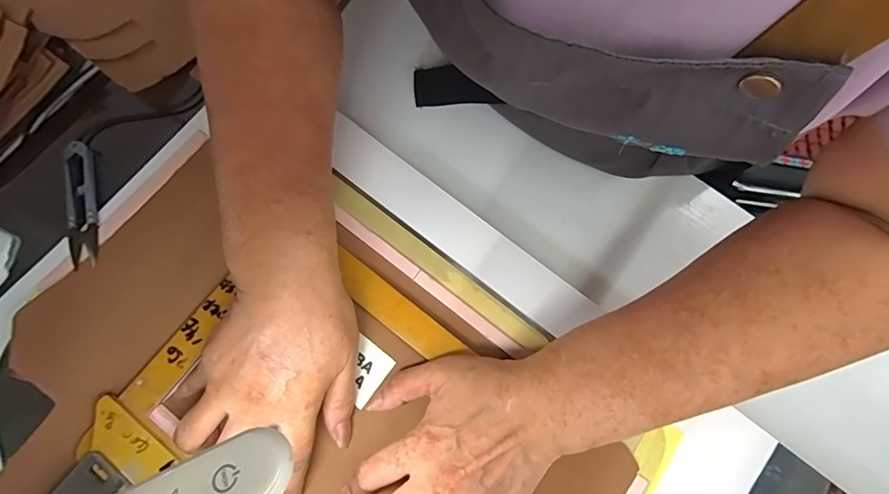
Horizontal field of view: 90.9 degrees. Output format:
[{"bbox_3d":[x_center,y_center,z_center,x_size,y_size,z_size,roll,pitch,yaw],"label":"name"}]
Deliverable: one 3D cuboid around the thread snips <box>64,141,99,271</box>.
[{"bbox_3d":[-0.287,-0.034,0.344,0.023,0.008,0.098,-10,78,-2],"label":"thread snips"}]

